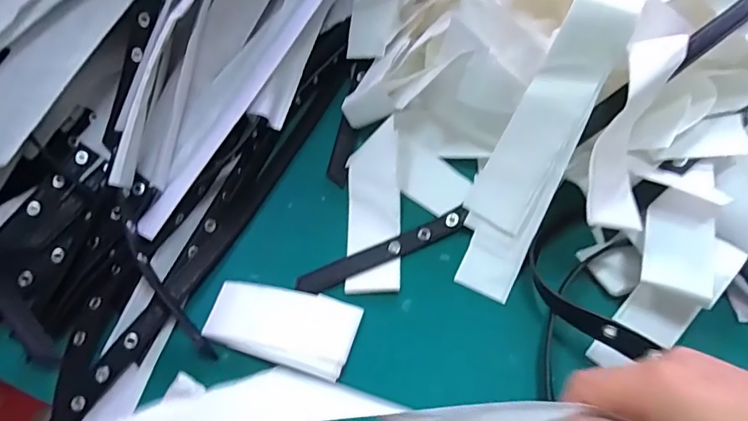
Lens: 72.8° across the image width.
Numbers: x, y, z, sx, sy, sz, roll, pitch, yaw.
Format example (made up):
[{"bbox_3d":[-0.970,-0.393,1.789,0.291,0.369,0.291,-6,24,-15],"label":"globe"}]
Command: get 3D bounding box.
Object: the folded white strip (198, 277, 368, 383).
[{"bbox_3d":[-0.073,0.087,0.400,0.115,0.010,0.062,15,64,11],"label":"folded white strip"}]

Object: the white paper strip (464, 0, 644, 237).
[{"bbox_3d":[0.144,-0.084,0.407,0.052,0.032,0.210,28,107,14],"label":"white paper strip"}]

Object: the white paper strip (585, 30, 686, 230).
[{"bbox_3d":[0.194,-0.062,0.377,0.045,0.036,0.160,20,85,13],"label":"white paper strip"}]

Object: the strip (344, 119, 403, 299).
[{"bbox_3d":[0.000,-0.004,0.438,0.046,0.035,0.143,-2,62,3],"label":"strip"}]

